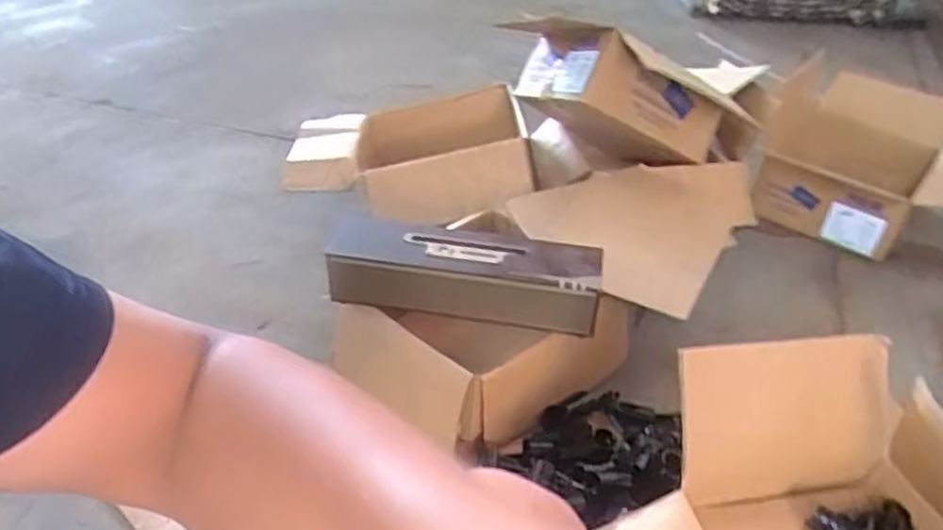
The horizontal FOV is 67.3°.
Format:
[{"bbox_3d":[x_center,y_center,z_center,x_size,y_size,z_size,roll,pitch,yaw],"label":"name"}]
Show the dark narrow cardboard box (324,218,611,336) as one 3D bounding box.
[{"bbox_3d":[-0.011,0.011,0.980,0.367,0.088,0.105,10,37,11],"label":"dark narrow cardboard box"}]

